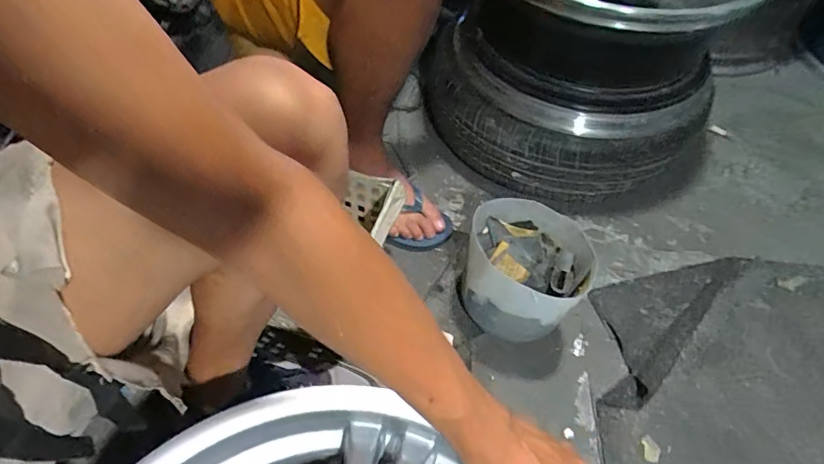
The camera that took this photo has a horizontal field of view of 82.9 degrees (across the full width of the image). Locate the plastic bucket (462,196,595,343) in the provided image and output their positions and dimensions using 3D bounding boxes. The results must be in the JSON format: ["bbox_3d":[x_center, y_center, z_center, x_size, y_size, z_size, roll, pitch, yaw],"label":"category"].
[{"bbox_3d":[0.159,0.066,0.687,0.159,0.162,0.158,1,52,-1],"label":"plastic bucket"}]

